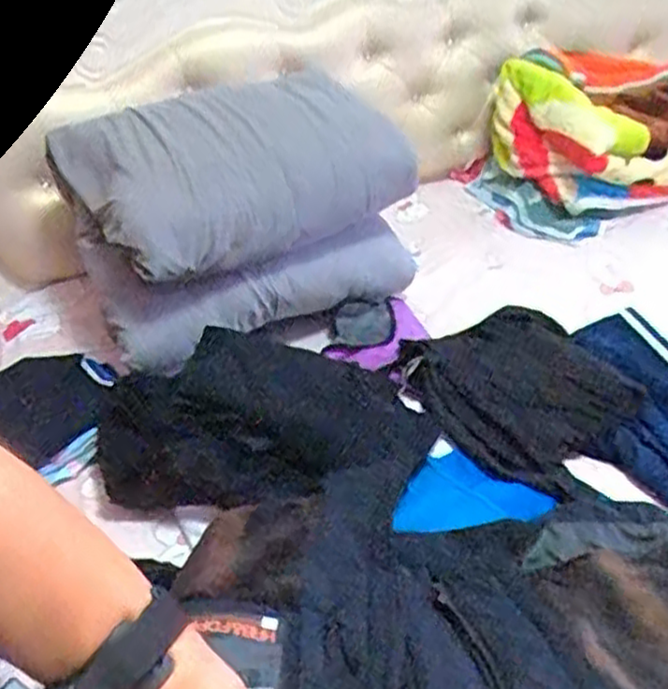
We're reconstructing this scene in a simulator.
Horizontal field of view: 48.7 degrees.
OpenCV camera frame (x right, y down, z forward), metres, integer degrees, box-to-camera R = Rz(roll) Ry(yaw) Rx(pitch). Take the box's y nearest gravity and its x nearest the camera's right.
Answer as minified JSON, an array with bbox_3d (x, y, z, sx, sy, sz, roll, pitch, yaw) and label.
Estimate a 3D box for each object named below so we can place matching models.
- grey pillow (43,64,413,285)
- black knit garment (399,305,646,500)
[{"bbox_3d":[-0.152,-0.286,1.204,0.507,0.177,0.348,-18,39,-24],"label":"grey pillow"},{"bbox_3d":[0.257,0.049,1.023,0.249,0.075,0.333,-15,38,-21],"label":"black knit garment"}]

